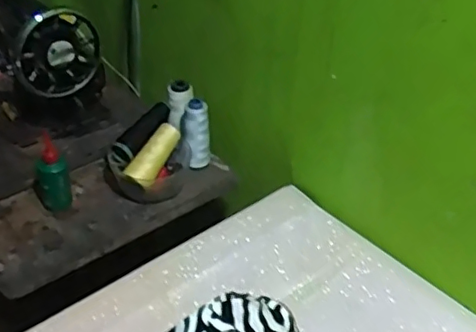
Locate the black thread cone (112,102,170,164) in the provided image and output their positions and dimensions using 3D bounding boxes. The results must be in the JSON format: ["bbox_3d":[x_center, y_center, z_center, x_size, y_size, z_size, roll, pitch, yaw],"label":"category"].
[{"bbox_3d":[-0.143,-0.052,0.914,0.038,0.036,0.128,23,57,25],"label":"black thread cone"}]

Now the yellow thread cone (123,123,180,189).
[{"bbox_3d":[-0.128,-0.019,0.897,0.041,0.046,0.109,19,54,19],"label":"yellow thread cone"}]

